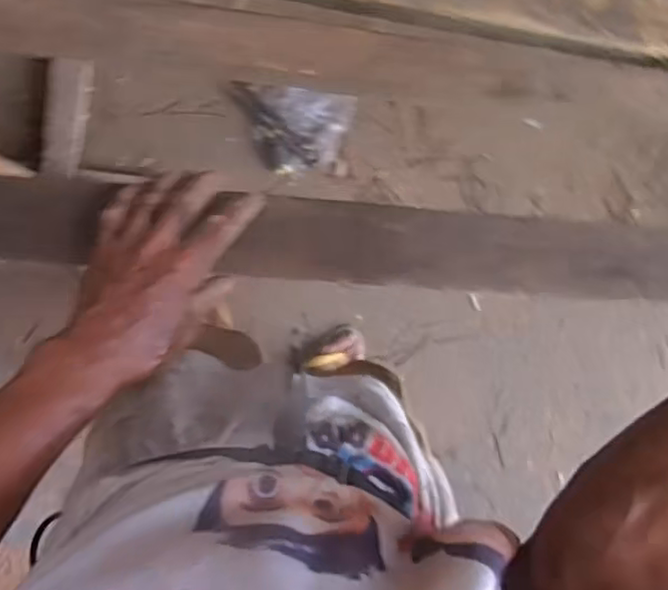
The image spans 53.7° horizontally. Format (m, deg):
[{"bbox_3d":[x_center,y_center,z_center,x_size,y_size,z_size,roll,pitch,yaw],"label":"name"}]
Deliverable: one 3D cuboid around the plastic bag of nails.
[{"bbox_3d":[-0.078,-0.319,1.286,0.228,0.014,0.157,2,105,-15],"label":"plastic bag of nails"}]

